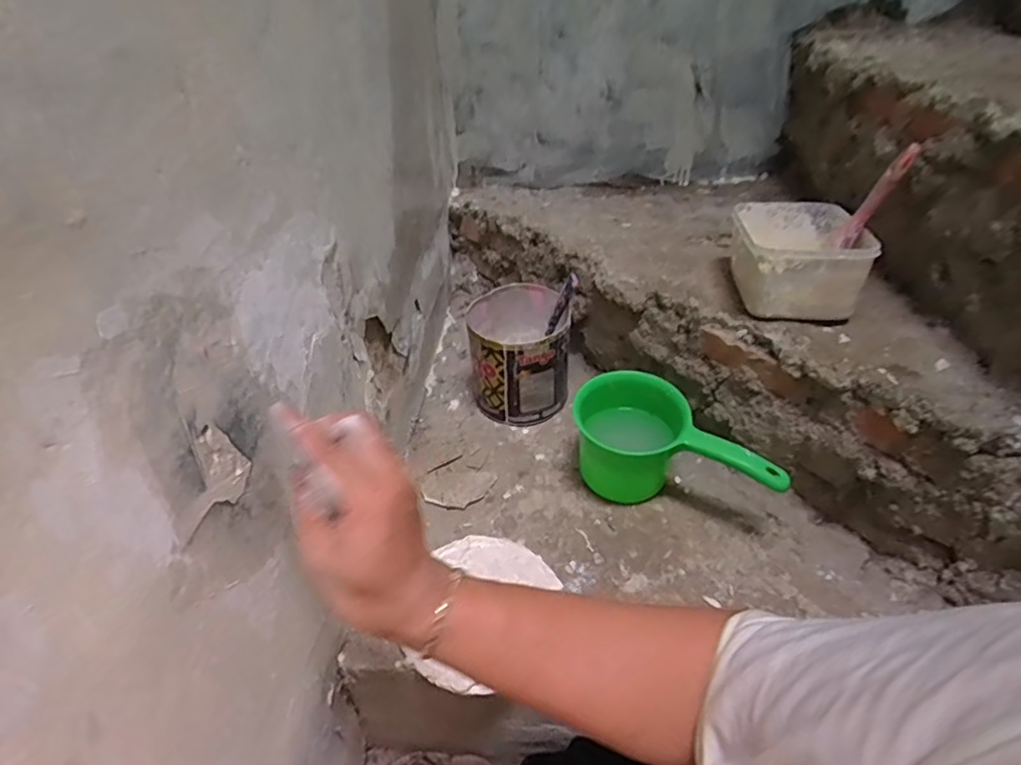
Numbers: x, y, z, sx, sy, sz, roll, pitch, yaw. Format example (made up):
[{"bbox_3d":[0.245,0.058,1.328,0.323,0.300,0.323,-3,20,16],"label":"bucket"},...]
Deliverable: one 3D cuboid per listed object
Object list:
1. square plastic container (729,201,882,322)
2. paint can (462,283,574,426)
[{"bbox_3d":[0.353,-0.157,0.730,0.134,0.104,0.194,6,39,10],"label":"square plastic container"},{"bbox_3d":[0.012,-0.040,0.864,0.135,0.162,0.139,-1,38,1],"label":"paint can"}]

